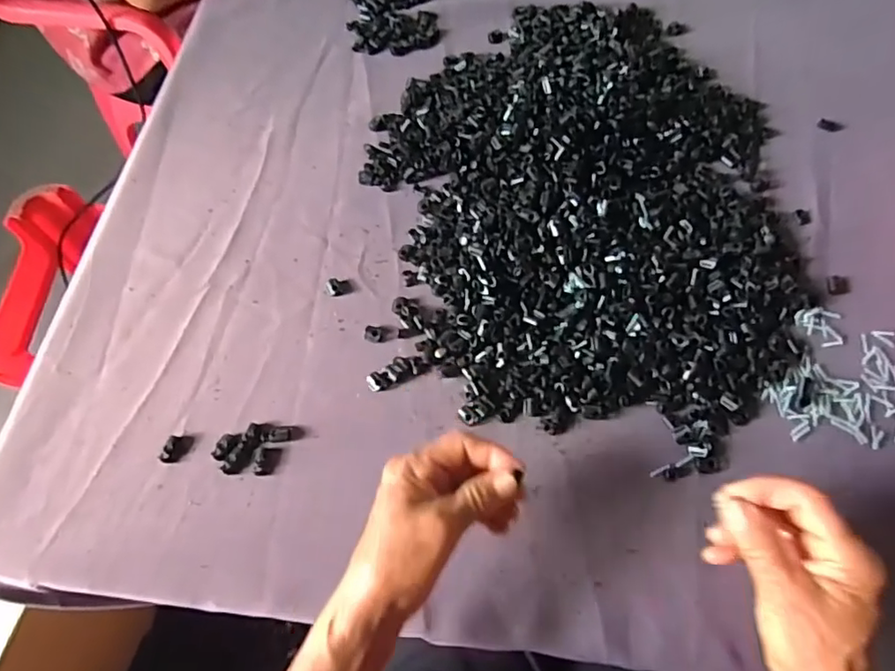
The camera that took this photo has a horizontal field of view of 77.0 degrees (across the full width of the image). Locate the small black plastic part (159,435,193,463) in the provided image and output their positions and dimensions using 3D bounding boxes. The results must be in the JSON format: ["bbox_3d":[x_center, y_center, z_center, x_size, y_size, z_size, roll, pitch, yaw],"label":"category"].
[{"bbox_3d":[-0.208,0.086,0.430,0.015,0.004,0.025,25,67,12],"label":"small black plastic part"}]

